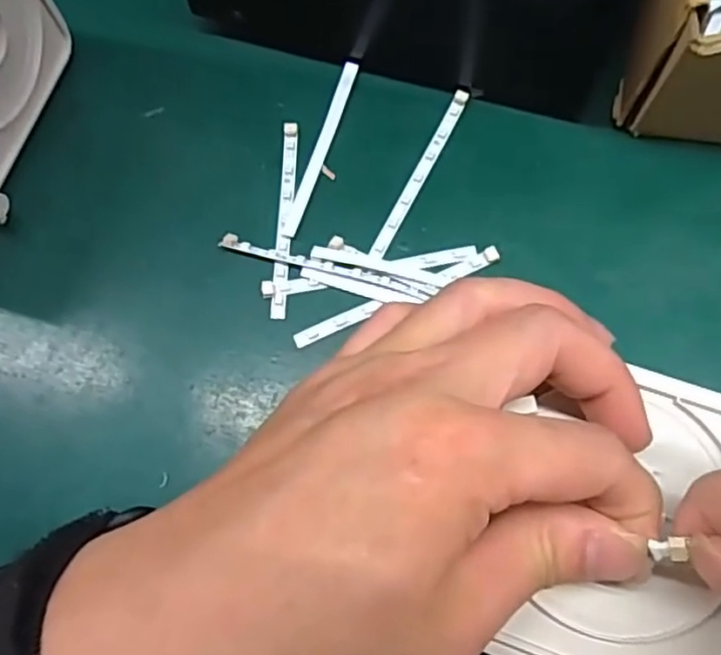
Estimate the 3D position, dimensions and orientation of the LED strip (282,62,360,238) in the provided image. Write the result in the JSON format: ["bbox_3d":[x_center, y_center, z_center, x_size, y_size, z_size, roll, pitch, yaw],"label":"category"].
[{"bbox_3d":[-0.017,-0.079,0.288,0.006,0.005,0.086,16,71,8],"label":"LED strip"}]

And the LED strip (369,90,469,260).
[{"bbox_3d":[0.026,-0.066,0.283,0.007,0.005,0.086,25,72,11],"label":"LED strip"}]

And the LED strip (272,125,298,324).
[{"bbox_3d":[-0.032,-0.046,0.279,0.006,0.006,0.087,1,69,3],"label":"LED strip"}]

